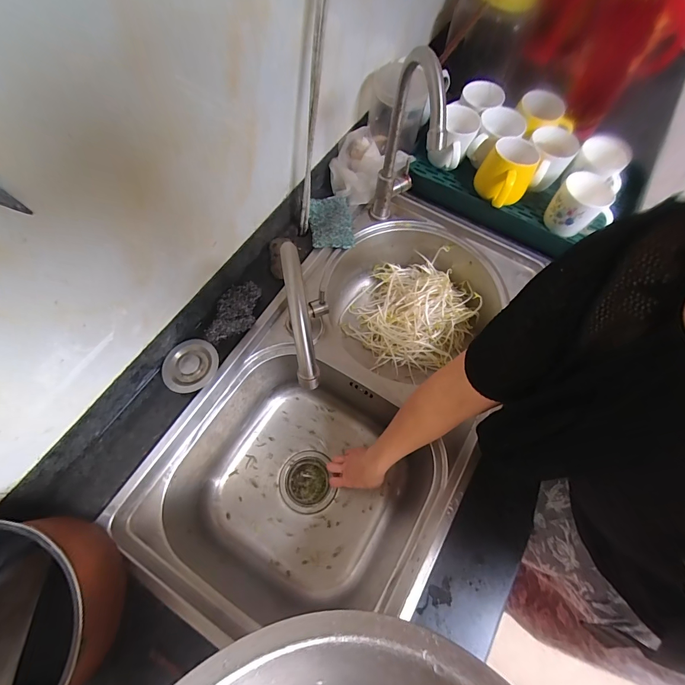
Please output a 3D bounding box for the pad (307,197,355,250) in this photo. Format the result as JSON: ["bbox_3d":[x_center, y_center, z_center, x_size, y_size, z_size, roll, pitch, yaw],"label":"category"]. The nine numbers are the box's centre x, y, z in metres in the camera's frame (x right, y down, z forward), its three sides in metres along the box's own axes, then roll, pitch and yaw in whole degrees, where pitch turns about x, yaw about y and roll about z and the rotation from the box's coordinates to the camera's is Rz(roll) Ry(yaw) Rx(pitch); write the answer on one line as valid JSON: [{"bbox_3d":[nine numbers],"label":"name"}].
[{"bbox_3d":[-0.022,-0.226,0.656,0.078,0.026,0.113,-9,67,-7],"label":"pad"}]

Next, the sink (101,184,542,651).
[{"bbox_3d":[0.036,0.082,0.609,0.388,0.213,0.730,34,75,11],"label":"sink"}]

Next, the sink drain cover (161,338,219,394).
[{"bbox_3d":[-0.233,0.033,0.527,0.080,0.016,0.085,-13,63,-7],"label":"sink drain cover"}]

